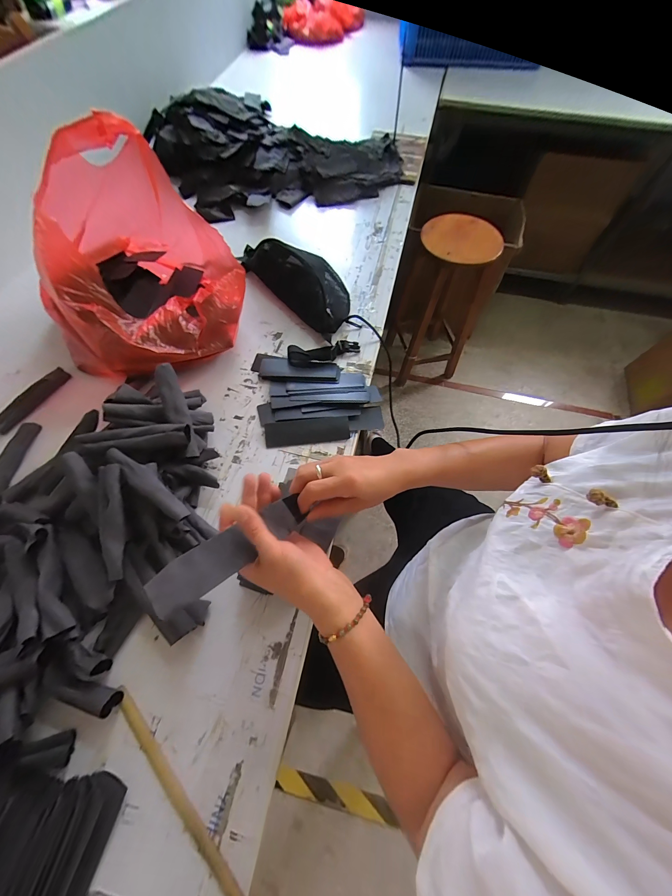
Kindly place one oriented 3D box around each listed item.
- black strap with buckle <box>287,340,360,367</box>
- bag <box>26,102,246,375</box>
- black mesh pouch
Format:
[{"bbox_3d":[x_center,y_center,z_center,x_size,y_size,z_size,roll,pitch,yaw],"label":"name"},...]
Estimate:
[{"bbox_3d":[-0.023,-0.189,0.604,0.144,0.024,0.053,-13,65,-7],"label":"black strap with buckle"},{"bbox_3d":[-0.346,-0.323,0.539,0.327,0.257,0.333,-12,65,-6],"label":"bag"},{"bbox_3d":[-0.078,-0.383,0.667,0.131,0.087,0.315,-41,71,-18],"label":"black mesh pouch"}]

